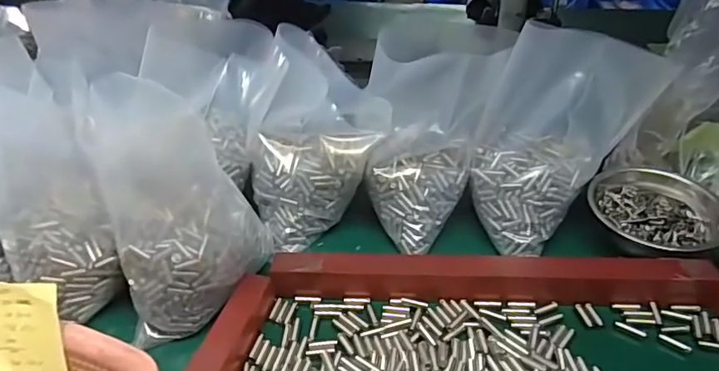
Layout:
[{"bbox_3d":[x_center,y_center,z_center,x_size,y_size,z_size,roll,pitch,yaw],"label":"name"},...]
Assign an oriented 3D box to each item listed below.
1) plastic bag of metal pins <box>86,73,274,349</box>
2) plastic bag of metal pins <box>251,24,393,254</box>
[{"bbox_3d":[-0.165,0.005,0.481,0.133,0.096,0.233,-17,69,-21],"label":"plastic bag of metal pins"},{"bbox_3d":[-0.047,-0.045,0.545,0.130,0.184,0.112,-8,39,-11],"label":"plastic bag of metal pins"}]

